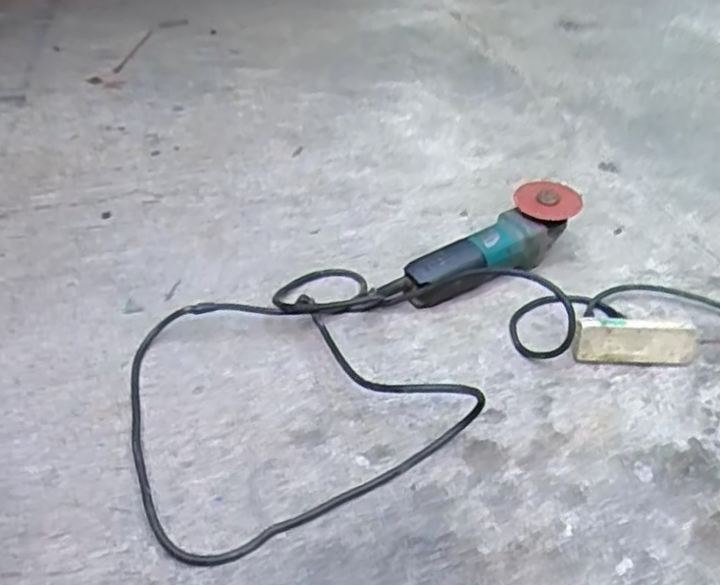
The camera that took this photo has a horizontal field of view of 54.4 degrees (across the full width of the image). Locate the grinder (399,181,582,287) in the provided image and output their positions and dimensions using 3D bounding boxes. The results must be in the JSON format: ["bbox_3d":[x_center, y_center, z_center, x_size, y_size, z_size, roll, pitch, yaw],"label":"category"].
[{"bbox_3d":[0.179,-0.063,0.938,0.262,0.096,0.077,-22,44,-29],"label":"grinder"}]

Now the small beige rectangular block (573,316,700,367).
[{"bbox_3d":[0.324,0.058,0.818,0.150,0.052,0.022,2,37,-1],"label":"small beige rectangular block"}]

